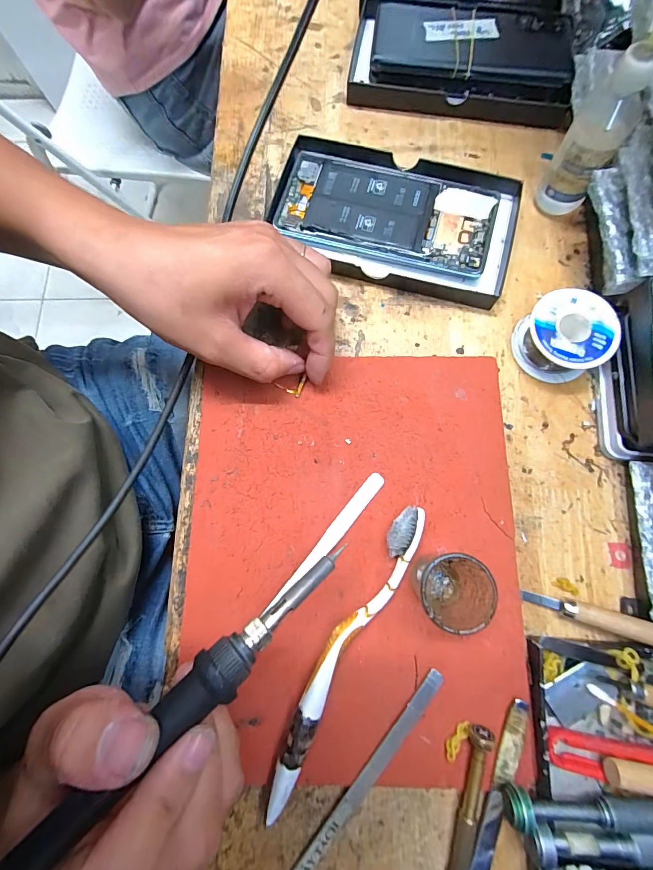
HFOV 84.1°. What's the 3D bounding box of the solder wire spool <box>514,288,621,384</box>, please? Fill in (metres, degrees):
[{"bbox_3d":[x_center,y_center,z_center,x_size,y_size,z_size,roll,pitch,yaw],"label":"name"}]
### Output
[{"bbox_3d":[0.158,-0.065,0.241,0.049,0.030,0.053,0,78,2],"label":"solder wire spool"}]

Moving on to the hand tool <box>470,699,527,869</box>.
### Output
[{"bbox_3d":[0.088,0.208,0.192,0.014,0.005,0.126,20,79,6],"label":"hand tool"}]

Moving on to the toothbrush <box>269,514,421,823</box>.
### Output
[{"bbox_3d":[0.011,0.120,0.207,0.020,0.016,0.175,30,81,8],"label":"toothbrush"}]

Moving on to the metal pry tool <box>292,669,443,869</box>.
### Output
[{"bbox_3d":[0.025,0.186,0.199,0.010,0.004,0.128,38,82,9],"label":"metal pry tool"}]

